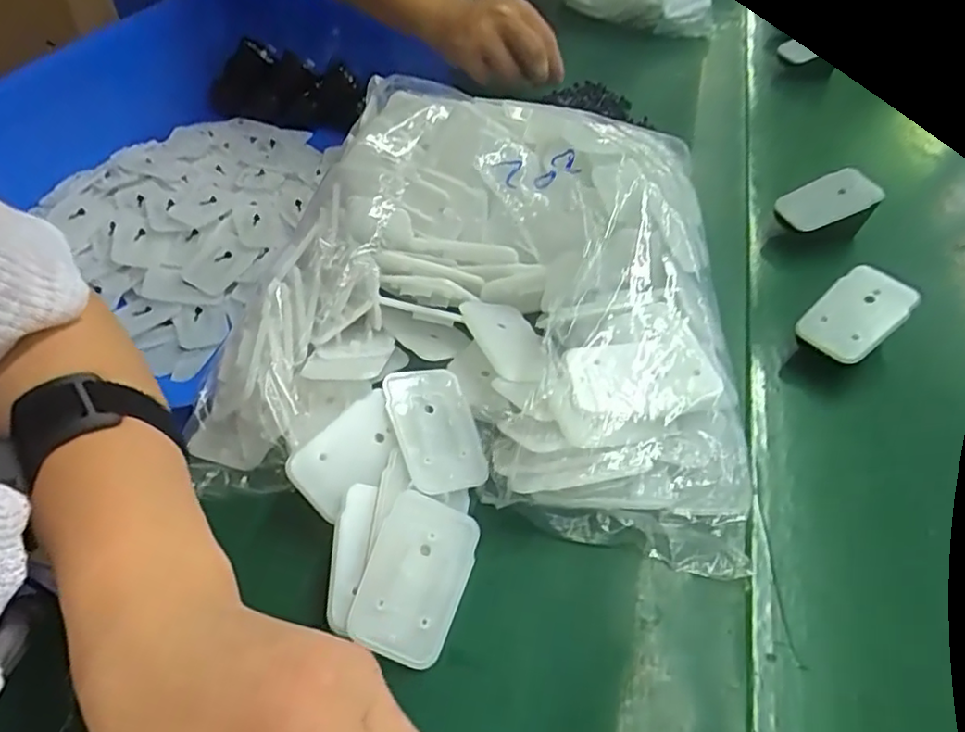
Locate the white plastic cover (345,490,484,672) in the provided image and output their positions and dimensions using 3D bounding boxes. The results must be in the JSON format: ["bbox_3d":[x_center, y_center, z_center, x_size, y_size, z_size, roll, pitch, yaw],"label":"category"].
[{"bbox_3d":[-0.029,0.092,0.275,0.044,0.004,0.068,27,58,-8],"label":"white plastic cover"}]

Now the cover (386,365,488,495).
[{"bbox_3d":[-0.024,0.032,0.323,0.042,0.004,0.069,-11,65,-25],"label":"cover"}]

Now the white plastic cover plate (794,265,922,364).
[{"bbox_3d":[0.226,-0.032,0.377,0.061,0.007,0.044,-48,56,-2],"label":"white plastic cover plate"}]

